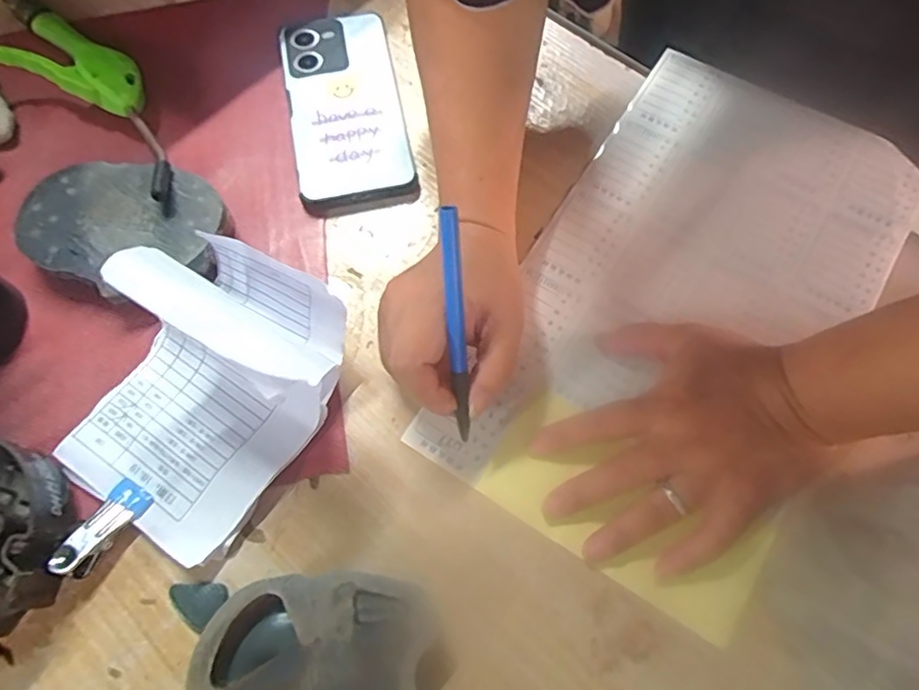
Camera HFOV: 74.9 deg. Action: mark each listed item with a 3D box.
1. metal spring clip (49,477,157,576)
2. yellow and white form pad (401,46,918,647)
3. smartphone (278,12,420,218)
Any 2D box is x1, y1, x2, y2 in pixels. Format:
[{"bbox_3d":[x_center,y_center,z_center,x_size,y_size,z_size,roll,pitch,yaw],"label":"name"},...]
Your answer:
[{"bbox_3d":[-0.193,0.100,0.325,0.023,0.023,0.053,29,58,13],"label":"metal spring clip"},{"bbox_3d":[0.142,-0.034,0.375,0.196,0.012,0.343,30,72,13],"label":"yellow and white form pad"},{"bbox_3d":[-0.082,-0.172,0.434,0.078,0.013,0.173,-11,68,-2],"label":"smartphone"}]

